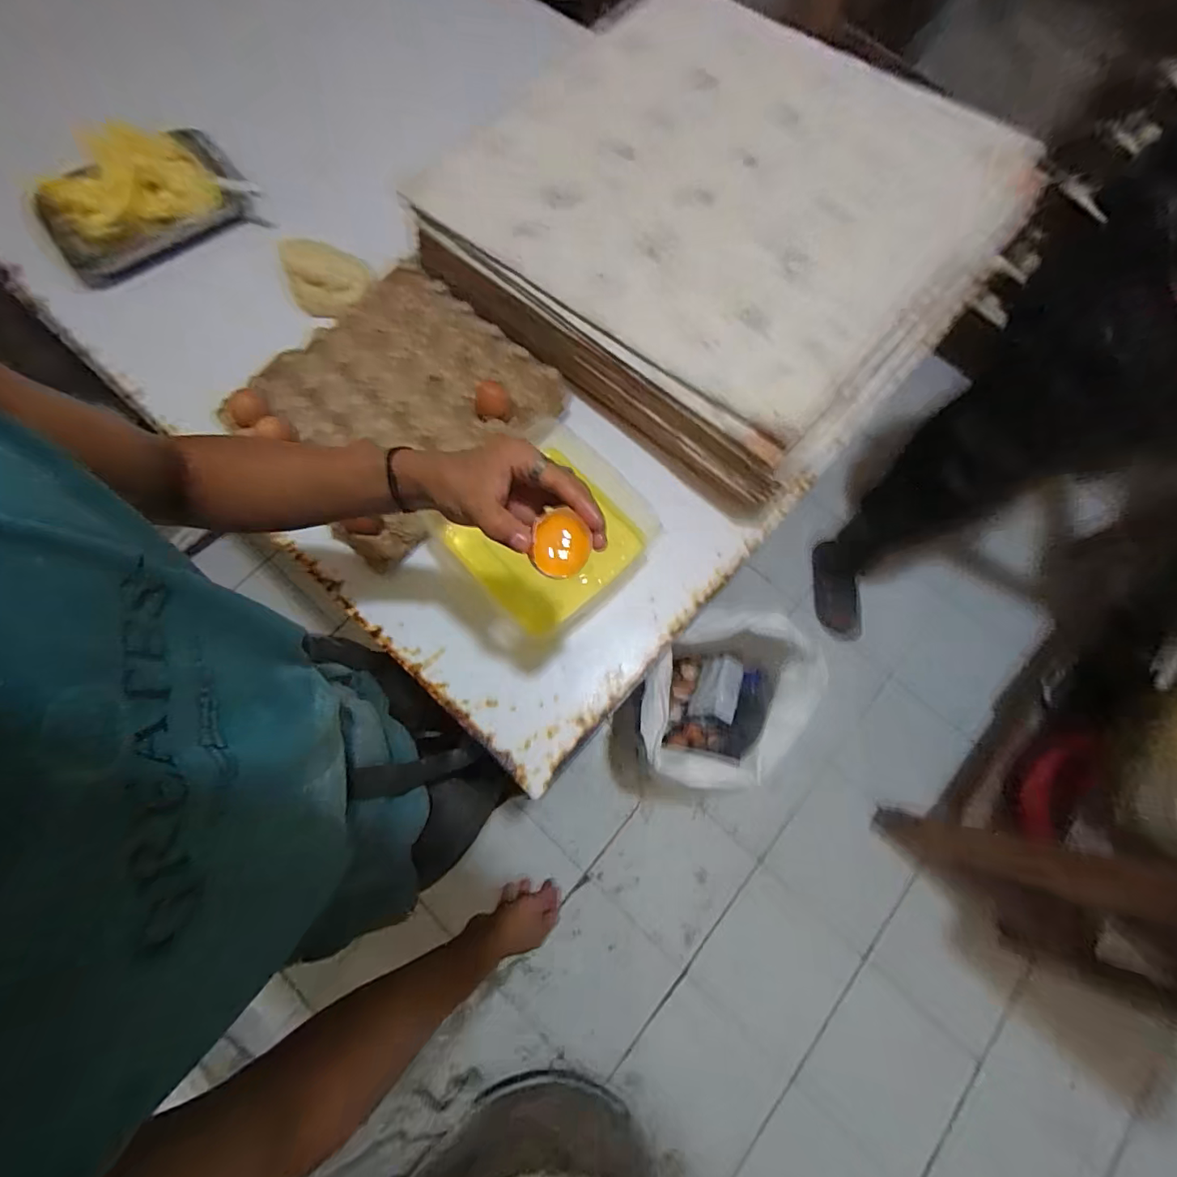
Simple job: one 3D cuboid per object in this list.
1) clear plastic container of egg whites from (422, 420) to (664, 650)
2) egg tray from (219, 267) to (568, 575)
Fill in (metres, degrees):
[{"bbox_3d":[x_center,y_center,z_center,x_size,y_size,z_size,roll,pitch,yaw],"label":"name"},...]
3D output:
[{"bbox_3d":[-0.043,-0.061,0.604,0.218,0.044,0.205,-40,78,-12],"label":"clear plastic container of egg whites"},{"bbox_3d":[-0.238,-0.227,0.631,0.306,0.051,0.323,39,76,10],"label":"egg tray"}]

